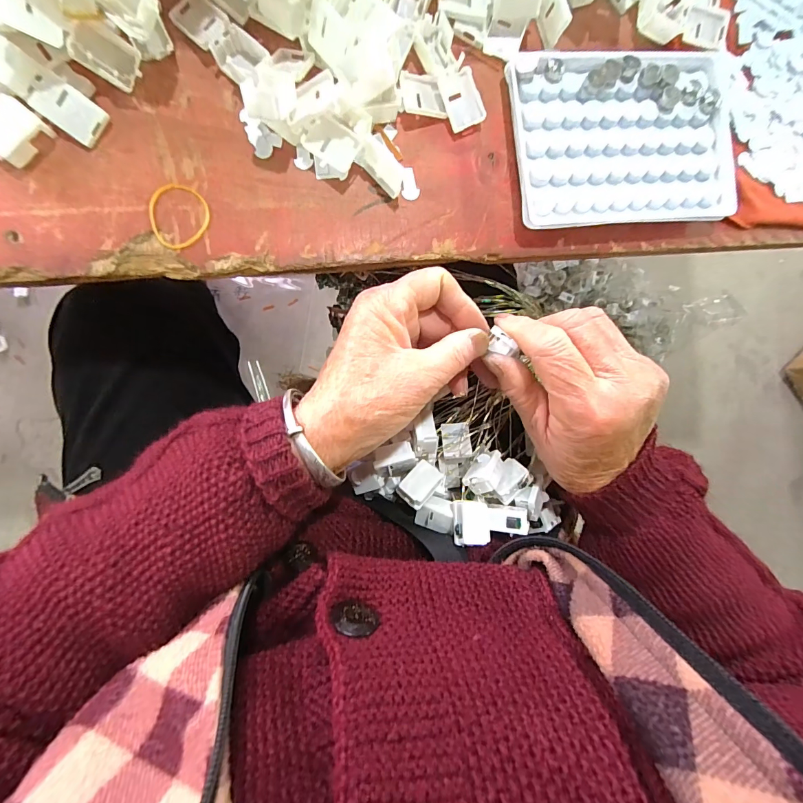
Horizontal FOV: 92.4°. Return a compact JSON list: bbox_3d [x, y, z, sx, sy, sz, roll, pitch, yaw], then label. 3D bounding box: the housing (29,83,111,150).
[{"bbox_3d":[-0.159,-0.140,0.185,0.028,0.005,0.019,34,95,-21],"label":"housing"}]

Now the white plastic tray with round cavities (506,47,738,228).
[{"bbox_3d":[0.131,-0.151,0.222,0.138,0.014,0.092,-7,91,-7],"label":"white plastic tray with round cavities"}]

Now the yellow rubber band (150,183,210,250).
[{"bbox_3d":[-0.114,-0.095,0.195,0.031,0.004,0.031,0,90,-7],"label":"yellow rubber band"}]

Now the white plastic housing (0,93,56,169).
[{"bbox_3d":[-0.182,-0.126,0.180,0.020,0.009,0.025,43,78,-35],"label":"white plastic housing"}]

